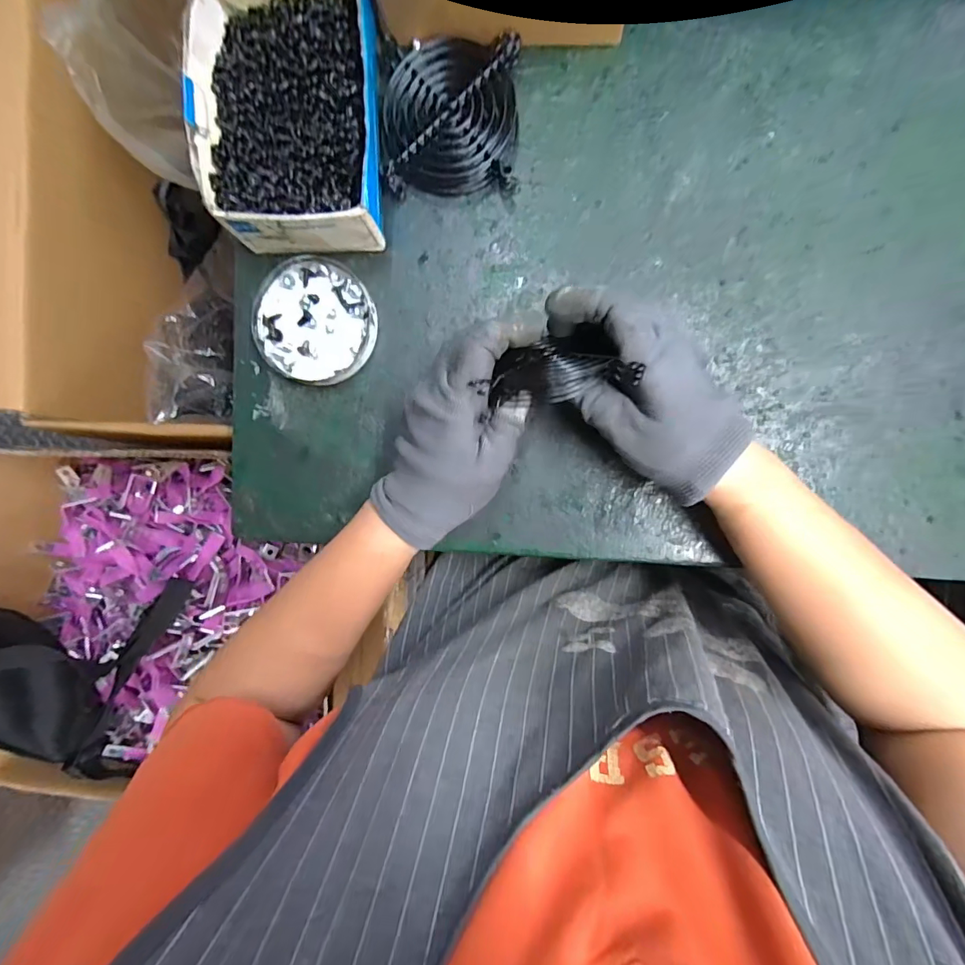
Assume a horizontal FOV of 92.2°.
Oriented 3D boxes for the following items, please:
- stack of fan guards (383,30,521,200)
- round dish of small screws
[{"bbox_3d":[-0.021,-0.247,0.310,0.088,0.029,0.091,1,94,6],"label":"stack of fan guards"},{"bbox_3d":[-0.119,-0.115,0.334,0.085,0.014,0.086,0,94,6],"label":"round dish of small screws"}]

